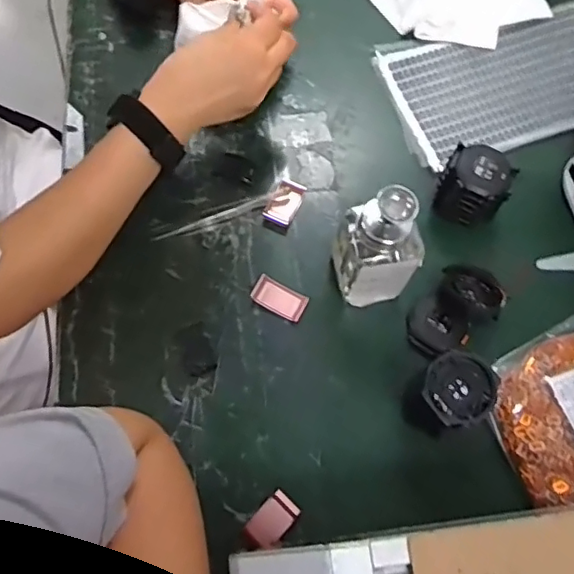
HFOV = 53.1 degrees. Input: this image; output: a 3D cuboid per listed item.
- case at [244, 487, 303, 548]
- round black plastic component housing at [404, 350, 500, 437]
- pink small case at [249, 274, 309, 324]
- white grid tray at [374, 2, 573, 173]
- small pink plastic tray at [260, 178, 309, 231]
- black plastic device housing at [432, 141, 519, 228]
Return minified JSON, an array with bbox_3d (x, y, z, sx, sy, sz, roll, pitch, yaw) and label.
[{"bbox_3d":[-0.010,0.168,0.411,0.025,0.011,0.038,41,73,13],"label":"case"},{"bbox_3d":[0.117,0.077,0.410,0.046,0.059,0.050,0,69,-1],"label":"round black plastic component housing"},{"bbox_3d":[-0.006,0.010,0.472,0.044,0.008,0.024,25,71,8],"label":"pink small case"},{"bbox_3d":[0.204,-0.195,0.550,0.209,0.007,0.138,-14,70,-7],"label":"white grid tray"},{"bbox_3d":[-0.001,-0.075,0.506,0.026,0.004,0.045,24,70,7],"label":"small pink plastic tray"},{"bbox_3d":[0.156,-0.082,0.485,0.057,0.056,0.053,22,70,7],"label":"black plastic device housing"}]

